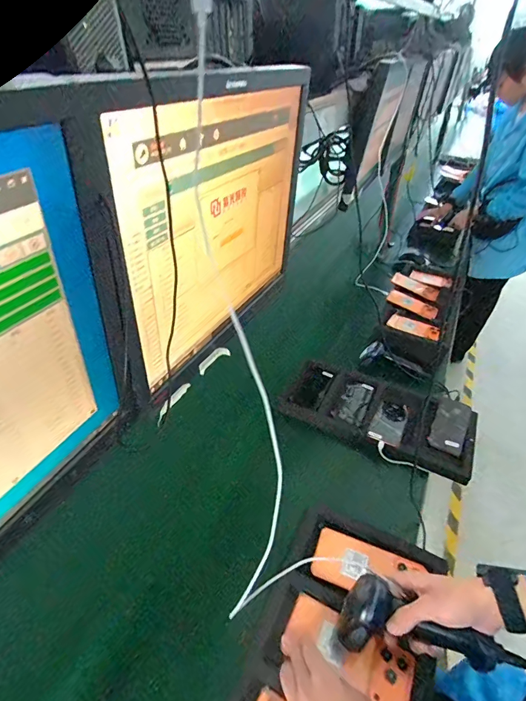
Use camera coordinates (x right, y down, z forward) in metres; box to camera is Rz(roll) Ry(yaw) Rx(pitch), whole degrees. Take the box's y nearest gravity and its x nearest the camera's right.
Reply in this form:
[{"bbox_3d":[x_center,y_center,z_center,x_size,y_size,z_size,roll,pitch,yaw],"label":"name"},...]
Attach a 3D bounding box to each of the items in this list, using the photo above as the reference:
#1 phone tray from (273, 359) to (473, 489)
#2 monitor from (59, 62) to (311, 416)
[{"bbox_3d":[0.292,0.148,0.987,0.475,0.055,0.249,16,41,20],"label":"phone tray"},{"bbox_3d":[-0.041,-0.145,0.451,0.057,0.298,0.372,15,41,19],"label":"monitor"}]

